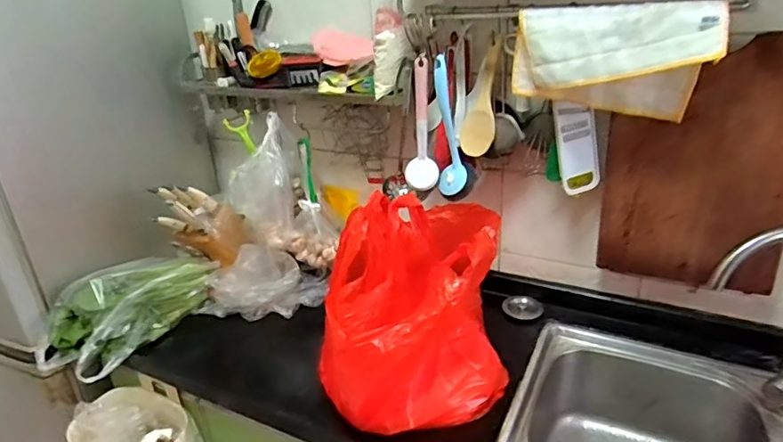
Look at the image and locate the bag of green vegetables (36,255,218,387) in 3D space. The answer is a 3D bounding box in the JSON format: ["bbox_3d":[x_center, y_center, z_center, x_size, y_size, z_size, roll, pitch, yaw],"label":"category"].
[{"bbox_3d":[-0.580,0.190,1.158,0.170,0.148,0.371,14,30,31],"label":"bag of green vegetables"}]

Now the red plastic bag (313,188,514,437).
[{"bbox_3d":[0.060,0.141,0.910,0.279,0.354,0.308,1,26,9],"label":"red plastic bag"}]

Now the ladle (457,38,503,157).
[{"bbox_3d":[0.183,-0.241,1.014,0.065,0.224,0.024,18,11,37],"label":"ladle"}]

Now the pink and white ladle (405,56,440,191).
[{"bbox_3d":[0.060,-0.187,1.026,0.063,0.252,0.031,0,25,6],"label":"pink and white ladle"}]

